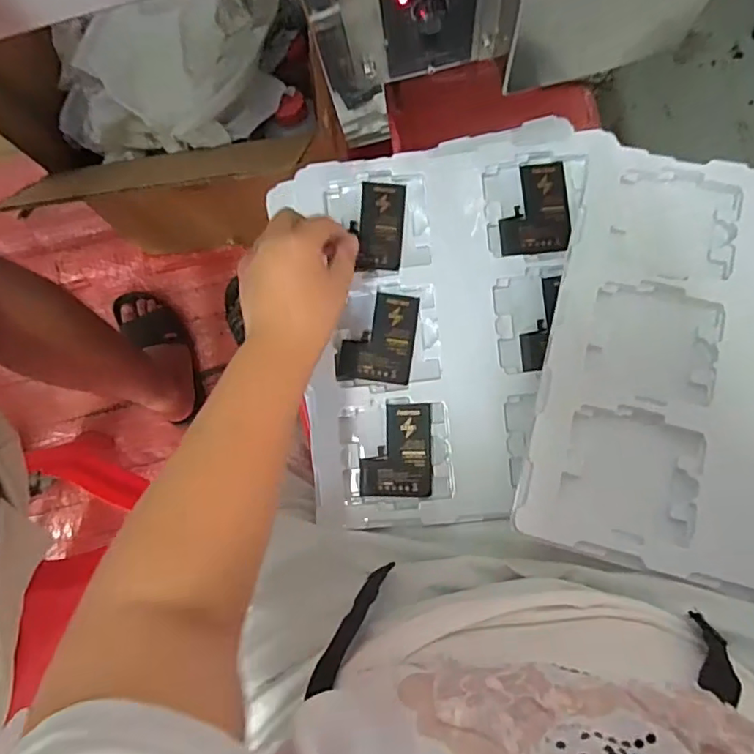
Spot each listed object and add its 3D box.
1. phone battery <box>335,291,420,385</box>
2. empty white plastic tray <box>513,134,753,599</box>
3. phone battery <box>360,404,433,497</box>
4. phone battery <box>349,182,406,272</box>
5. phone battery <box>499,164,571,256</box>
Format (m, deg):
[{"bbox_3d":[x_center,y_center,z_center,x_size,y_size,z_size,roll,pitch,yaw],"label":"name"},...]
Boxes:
[{"bbox_3d":[0.001,-0.035,0.488,0.063,0.004,0.078,8,86,2],"label":"phone battery"},{"bbox_3d":[0.267,-0.008,0.406,0.269,0.013,0.316,15,79,11],"label":"empty white plastic tray"},{"bbox_3d":[0.017,0.062,0.478,0.060,0.004,0.077,-1,85,6],"label":"phone battery"},{"bbox_3d":[0.002,-0.133,0.495,0.042,0.009,0.078,5,90,-1],"label":"phone battery"},{"bbox_3d":[0.135,-0.144,0.481,0.058,0.006,0.077,-3,85,5],"label":"phone battery"}]

